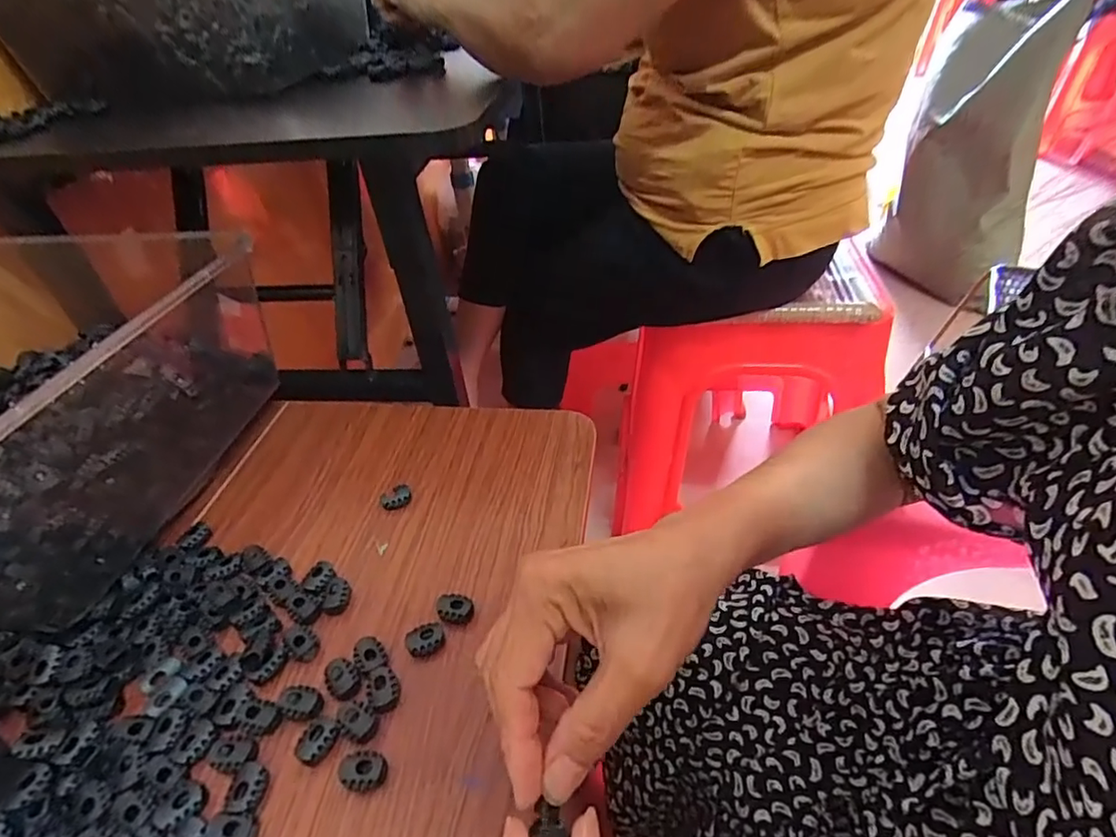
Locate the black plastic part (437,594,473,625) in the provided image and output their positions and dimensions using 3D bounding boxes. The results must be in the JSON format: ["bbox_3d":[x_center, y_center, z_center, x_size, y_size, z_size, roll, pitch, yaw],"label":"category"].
[{"bbox_3d":[-0.063,0.117,0.352,0.022,0.011,0.016,8,40,14],"label":"black plastic part"}]

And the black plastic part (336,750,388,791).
[{"bbox_3d":[-0.098,0.177,0.289,0.022,0.009,0.018,0,38,5],"label":"black plastic part"}]

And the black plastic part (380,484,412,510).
[{"bbox_3d":[-0.121,0.059,0.427,0.023,0.011,0.016,-14,39,-13],"label":"black plastic part"}]

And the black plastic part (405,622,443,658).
[{"bbox_3d":[-0.078,0.130,0.338,0.022,0.005,0.018,-26,44,-26],"label":"black plastic part"}]

